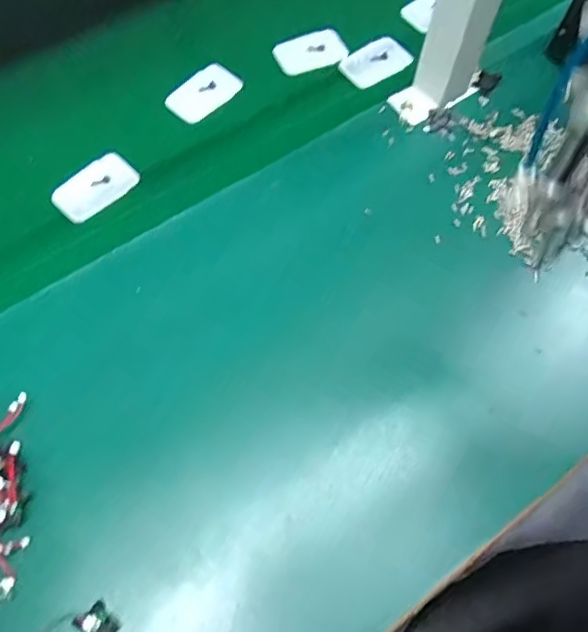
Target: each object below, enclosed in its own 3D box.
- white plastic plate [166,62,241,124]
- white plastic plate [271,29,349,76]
[{"bbox_3d":[-0.088,-0.215,0.573,0.066,0.010,0.045,-45,77,-5],"label":"white plastic plate"},{"bbox_3d":[0.017,-0.267,0.605,0.071,0.034,0.008,-11,30,14],"label":"white plastic plate"}]

